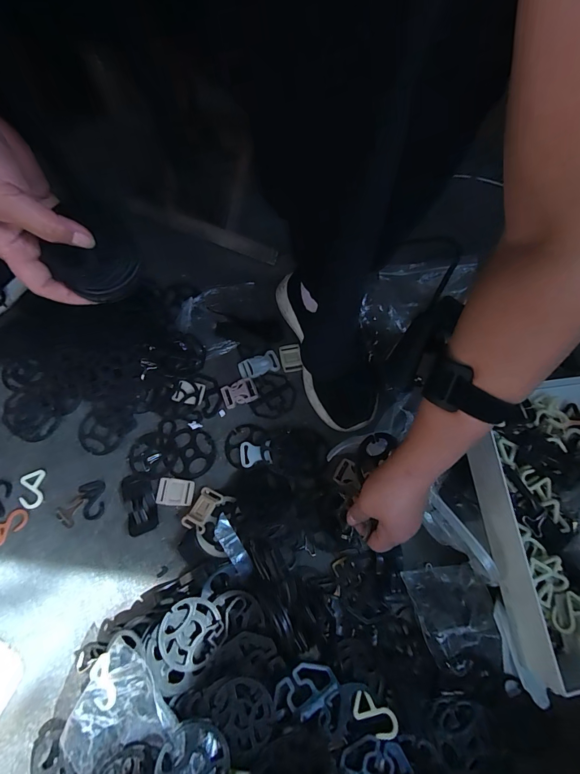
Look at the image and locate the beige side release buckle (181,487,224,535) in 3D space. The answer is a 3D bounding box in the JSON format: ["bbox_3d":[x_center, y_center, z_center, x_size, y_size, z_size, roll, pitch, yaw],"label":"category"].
[{"bbox_3d":[-0.104,0.146,0.417,0.029,0.015,0.049,25,69,8],"label":"beige side release buckle"}]

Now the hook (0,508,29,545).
[{"bbox_3d":[-0.330,0.160,0.409,0.044,0.004,0.028,-38,74,-16],"label":"hook"}]

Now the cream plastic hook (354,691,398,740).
[{"bbox_3d":[0.080,0.310,0.331,0.042,0.005,0.024,31,41,11],"label":"cream plastic hook"}]

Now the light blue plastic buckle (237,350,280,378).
[{"bbox_3d":[-0.044,-0.031,0.499,0.057,0.005,0.031,-20,70,-10],"label":"light blue plastic buckle"}]

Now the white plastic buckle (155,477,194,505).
[{"bbox_3d":[-0.140,0.128,0.429,0.043,0.004,0.031,4,68,0],"label":"white plastic buckle"}]

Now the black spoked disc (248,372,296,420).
[{"bbox_3d":[-0.023,0.011,0.487,0.060,0.005,0.068,8,68,1],"label":"black spoked disc"}]

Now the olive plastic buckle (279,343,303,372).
[{"bbox_3d":[0.001,-0.042,0.504,0.029,0.004,0.043,-7,68,-5],"label":"olive plastic buckle"}]

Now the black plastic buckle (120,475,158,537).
[{"bbox_3d":[-0.181,0.139,0.420,0.036,0.014,0.071,-18,70,-9],"label":"black plastic buckle"}]

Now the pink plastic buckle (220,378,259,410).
[{"bbox_3d":[-0.070,0.009,0.483,0.046,0.010,0.033,-20,70,-10],"label":"pink plastic buckle"}]

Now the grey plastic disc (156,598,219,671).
[{"bbox_3d":[-0.101,0.241,0.343,0.054,0.005,0.059,1,67,-2],"label":"grey plastic disc"}]

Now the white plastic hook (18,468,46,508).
[{"bbox_3d":[-0.313,0.123,0.424,0.027,0.004,0.044,-8,68,-5],"label":"white plastic hook"}]

